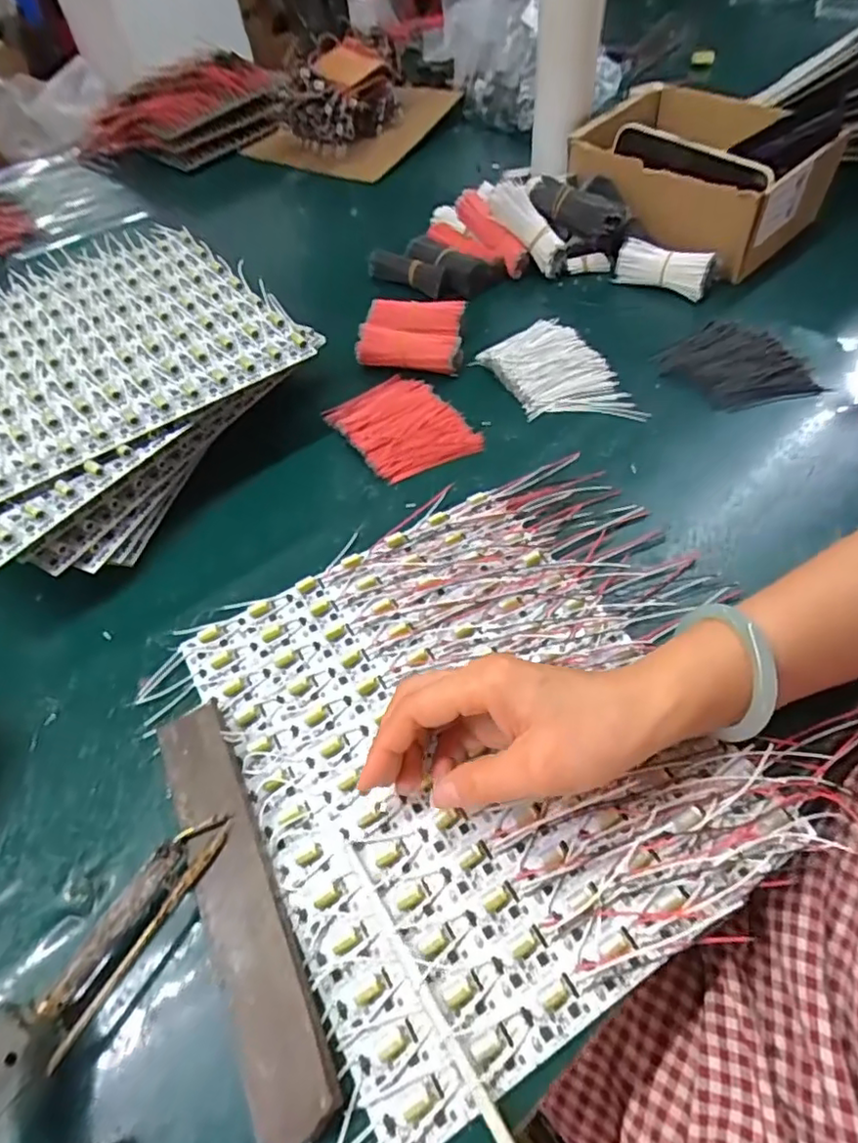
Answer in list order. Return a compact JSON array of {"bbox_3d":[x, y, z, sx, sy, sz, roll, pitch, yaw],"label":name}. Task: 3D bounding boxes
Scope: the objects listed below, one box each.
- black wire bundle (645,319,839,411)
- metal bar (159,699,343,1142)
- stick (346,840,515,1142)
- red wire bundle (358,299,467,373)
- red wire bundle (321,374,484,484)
[{"bbox_3d":[0.259,-0.177,0.520,0.100,0.018,0.107,-19,53,-8],"label":"black wire bundle"},{"bbox_3d":[-0.094,0.156,0.301,0.034,0.018,0.199,-25,54,-13],"label":"metal bar"},{"bbox_3d":[0.017,0.209,0.253,0.007,0.009,0.215,-30,54,-16],"label":"stick"},{"bbox_3d":[-0.012,-0.220,0.566,0.093,0.031,0.079,7,54,11],"label":"red wire bundle"},{"bbox_3d":[-0.024,-0.123,0.510,0.088,0.015,0.117,-32,56,-17],"label":"red wire bundle"}]

